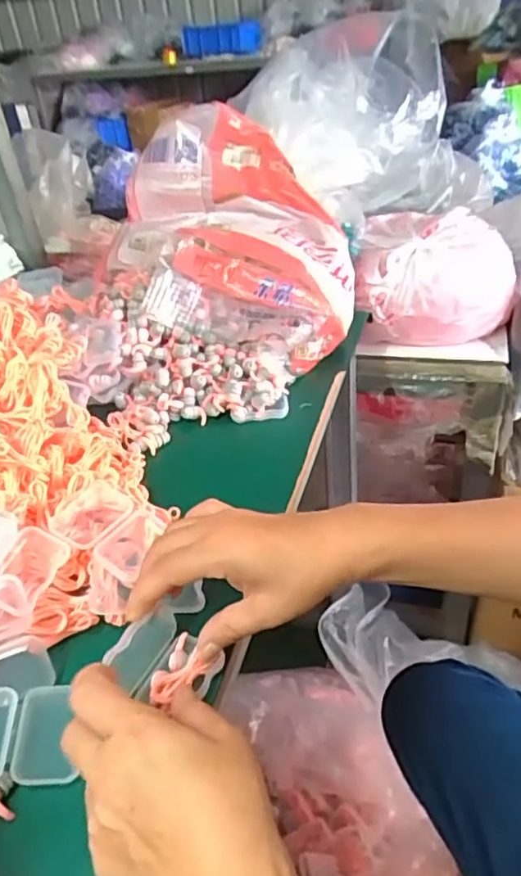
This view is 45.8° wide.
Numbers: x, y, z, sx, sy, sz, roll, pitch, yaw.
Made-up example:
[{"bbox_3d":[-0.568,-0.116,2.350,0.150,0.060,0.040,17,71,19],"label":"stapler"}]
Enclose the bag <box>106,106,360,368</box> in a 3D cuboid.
[{"bbox_3d":[-0.037,-0.218,0.669,0.269,0.186,0.236,9,39,19],"label":"bag"}]

